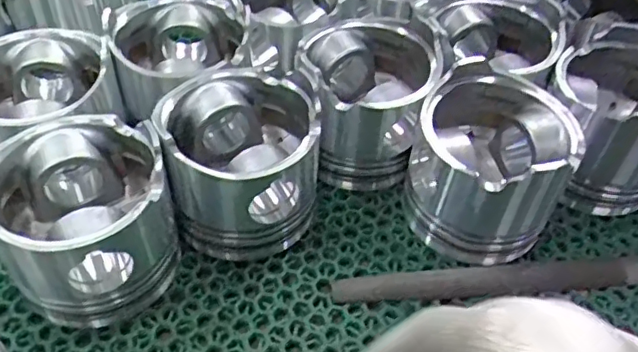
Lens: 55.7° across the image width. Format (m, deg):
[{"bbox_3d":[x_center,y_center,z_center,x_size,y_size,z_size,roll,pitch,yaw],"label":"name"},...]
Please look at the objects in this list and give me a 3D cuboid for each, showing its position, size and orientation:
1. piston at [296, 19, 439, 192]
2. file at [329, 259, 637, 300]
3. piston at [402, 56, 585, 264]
[{"bbox_3d":[0.029,-0.050,0.407,0.086,0.094,0.096,-1,47,-4],"label":"piston"},{"bbox_3d":[0.130,0.061,0.364,0.240,0.005,0.020,-4,47,-6],"label":"file"},{"bbox_3d":[0.104,-0.008,0.369,0.089,0.088,0.088,1,47,-1],"label":"piston"}]

